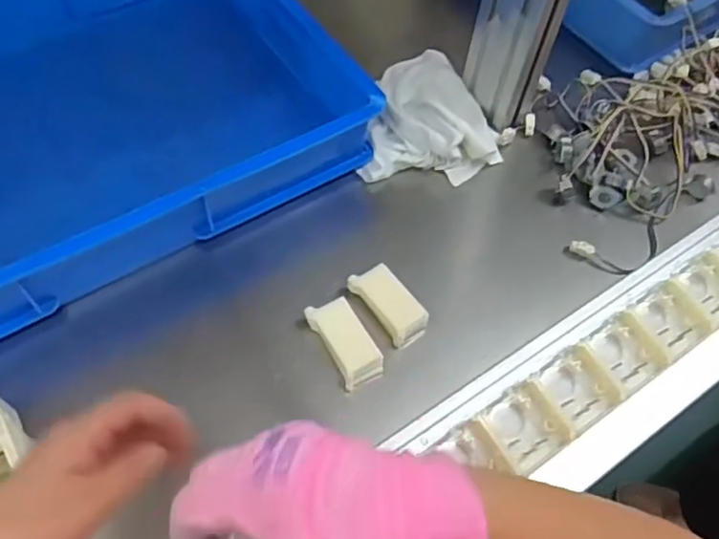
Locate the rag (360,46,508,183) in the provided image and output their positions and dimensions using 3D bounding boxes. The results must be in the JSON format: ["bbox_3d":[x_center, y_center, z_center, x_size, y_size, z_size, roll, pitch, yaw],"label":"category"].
[{"bbox_3d":[0.092,-0.175,0.740,0.152,0.049,0.183,11,58,3],"label":"rag"}]

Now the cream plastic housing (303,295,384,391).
[{"bbox_3d":[-0.013,0.067,0.596,0.042,0.023,0.081,-26,64,-18],"label":"cream plastic housing"}]

